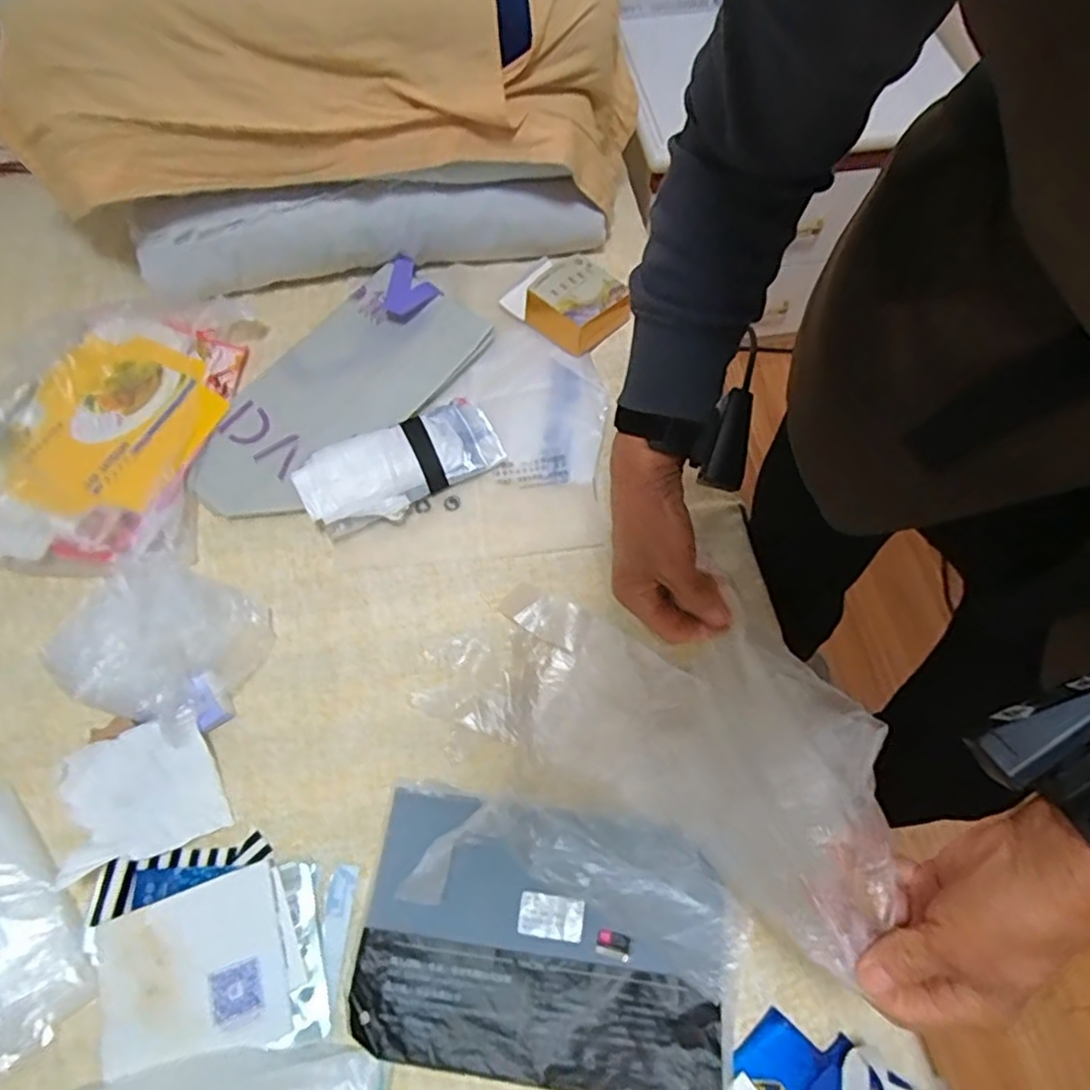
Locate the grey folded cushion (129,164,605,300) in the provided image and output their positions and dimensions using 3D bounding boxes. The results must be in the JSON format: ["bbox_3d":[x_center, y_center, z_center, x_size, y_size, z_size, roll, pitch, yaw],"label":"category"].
[{"bbox_3d":[-0.198,-0.351,0.773,0.532,0.125,0.055,-3,64,-3],"label":"grey folded cushion"}]

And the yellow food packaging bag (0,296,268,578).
[{"bbox_3d":[-0.469,-0.130,0.708,0.243,0.042,0.339,5,64,2],"label":"yellow food packaging bag"}]

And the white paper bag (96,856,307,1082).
[{"bbox_3d":[-0.265,0.325,0.508,0.136,0.012,0.119,-21,66,-11],"label":"white paper bag"}]

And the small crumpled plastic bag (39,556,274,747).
[{"bbox_3d":[-0.363,0.092,0.631,0.185,0.029,0.150,24,66,11],"label":"small crumpled plastic bag"}]

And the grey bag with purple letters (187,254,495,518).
[{"bbox_3d":[-0.233,-0.180,0.736,0.184,0.028,0.357,37,69,16],"label":"grey bag with purple letters"}]

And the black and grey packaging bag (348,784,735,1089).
[{"bbox_3d":[-0.003,0.302,0.516,0.276,0.030,0.179,9,64,3],"label":"black and grey packaging bag"}]

